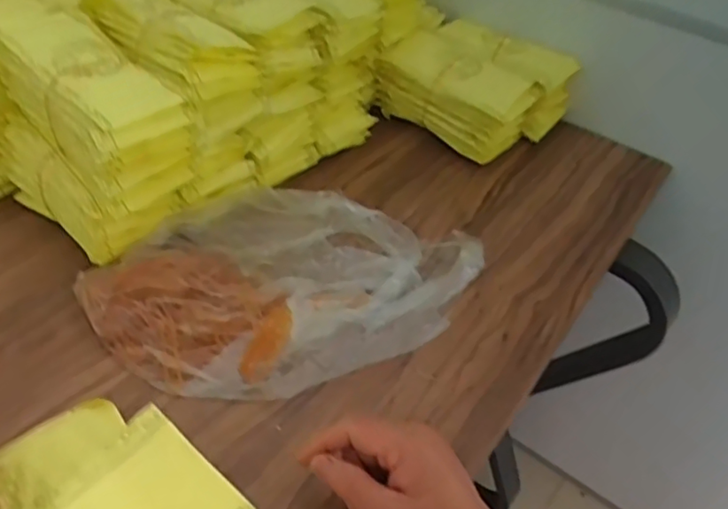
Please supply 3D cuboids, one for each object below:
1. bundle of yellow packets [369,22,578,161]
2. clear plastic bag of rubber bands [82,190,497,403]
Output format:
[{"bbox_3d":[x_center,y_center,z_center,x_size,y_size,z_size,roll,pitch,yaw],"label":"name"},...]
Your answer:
[{"bbox_3d":[0.127,-0.200,0.728,0.181,0.095,0.138,35,52,26],"label":"bundle of yellow packets"},{"bbox_3d":[-0.062,0.020,0.523,0.338,0.055,0.184,-14,48,-19],"label":"clear plastic bag of rubber bands"}]

